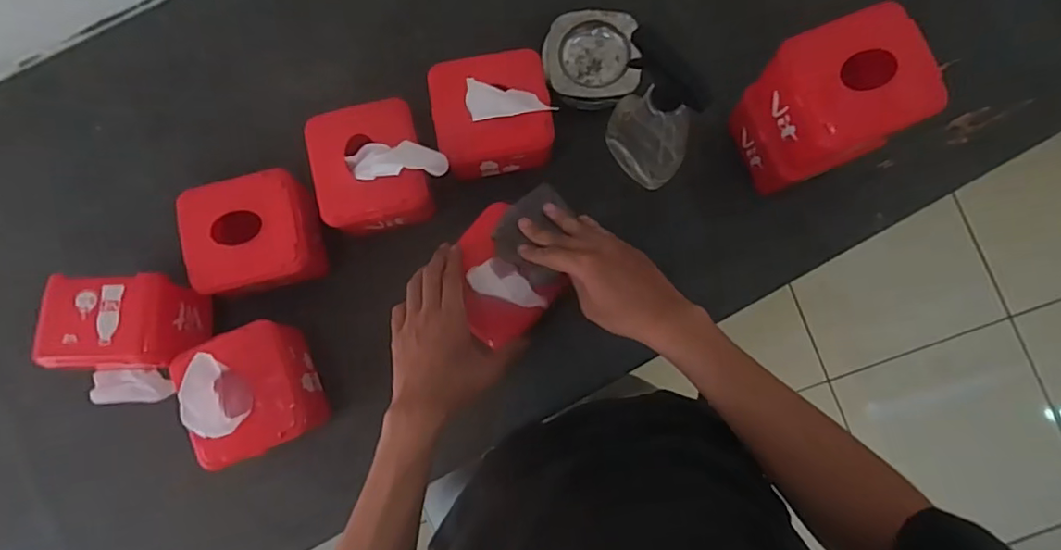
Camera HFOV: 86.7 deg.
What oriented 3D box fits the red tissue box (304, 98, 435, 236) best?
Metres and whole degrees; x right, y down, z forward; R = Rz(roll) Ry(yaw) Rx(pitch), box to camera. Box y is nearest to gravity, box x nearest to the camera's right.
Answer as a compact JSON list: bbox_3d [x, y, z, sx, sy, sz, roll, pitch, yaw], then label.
[{"bbox_3d":[-0.176,-0.115,0.640,0.115,0.089,0.129,-15,82,-1],"label":"red tissue box"}]

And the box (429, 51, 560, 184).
[{"bbox_3d":[-0.043,-0.184,0.628,0.126,0.131,0.118,-12,82,-1],"label":"box"}]

